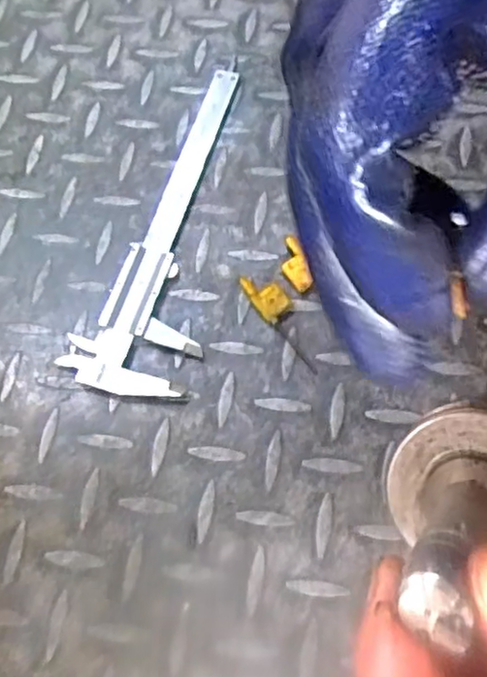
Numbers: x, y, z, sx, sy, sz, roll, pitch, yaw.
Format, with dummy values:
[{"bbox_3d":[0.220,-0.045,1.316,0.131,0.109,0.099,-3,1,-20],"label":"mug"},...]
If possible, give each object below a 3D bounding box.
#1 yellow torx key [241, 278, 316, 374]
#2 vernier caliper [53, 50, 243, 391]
[{"bbox_3d":[0.022,-0.011,0.377,0.019,0.004,0.068,-28,70,-9],"label":"yellow torx key"},{"bbox_3d":[-0.030,-0.072,0.402,0.063,0.007,0.226,20,70,9],"label":"vernier caliper"}]

